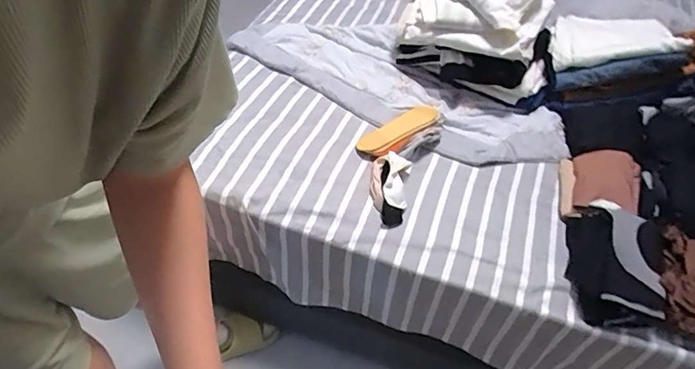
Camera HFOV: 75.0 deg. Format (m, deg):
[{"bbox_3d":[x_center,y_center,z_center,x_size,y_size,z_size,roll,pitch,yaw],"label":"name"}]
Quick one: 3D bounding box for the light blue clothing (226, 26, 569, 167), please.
[{"bbox_3d":[0.114,-0.253,1.126,0.832,0.020,0.283,27,53,15],"label":"light blue clothing"}]

